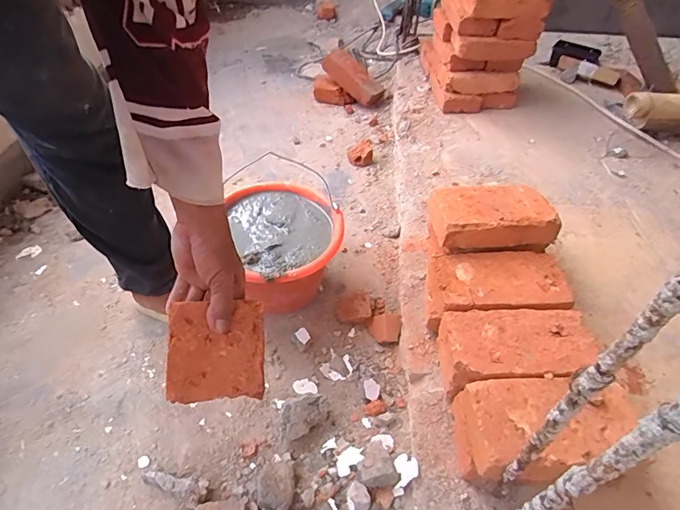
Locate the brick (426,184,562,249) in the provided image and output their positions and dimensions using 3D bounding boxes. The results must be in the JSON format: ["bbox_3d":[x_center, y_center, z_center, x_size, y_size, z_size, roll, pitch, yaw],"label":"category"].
[{"bbox_3d":[0.243,-0.063,0.726,0.185,0.052,0.102,-6,45,-7],"label":"brick"}]

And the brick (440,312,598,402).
[{"bbox_3d":[0.243,0.140,0.622,0.192,0.088,0.109,1,47,-2],"label":"brick"}]

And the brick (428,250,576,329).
[{"bbox_3d":[0.240,0.061,0.699,0.201,0.077,0.112,0,47,-3],"label":"brick"}]

